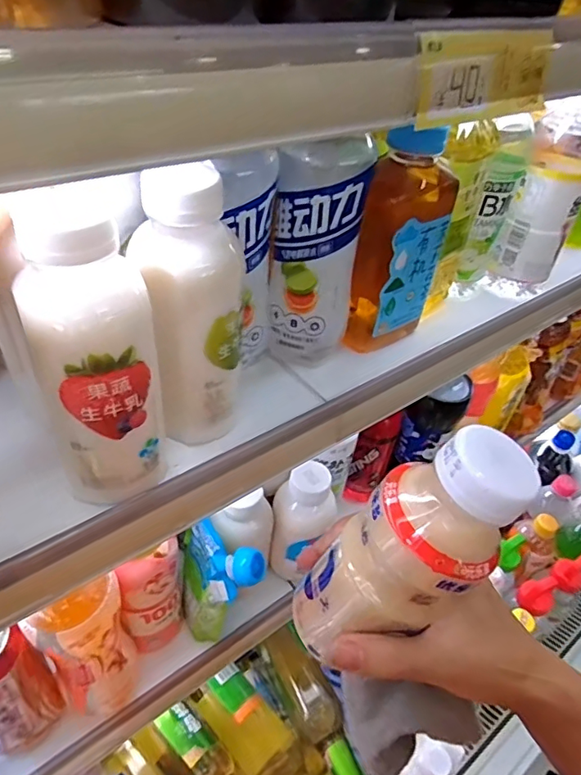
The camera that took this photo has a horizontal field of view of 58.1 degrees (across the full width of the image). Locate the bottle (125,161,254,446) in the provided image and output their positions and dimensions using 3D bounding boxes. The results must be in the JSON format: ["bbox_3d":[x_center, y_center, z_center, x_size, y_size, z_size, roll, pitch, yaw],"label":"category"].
[{"bbox_3d":[-0.053,-0.046,0.314,0.054,0.157,0.069,3,42,-3],"label":"bottle"}]

